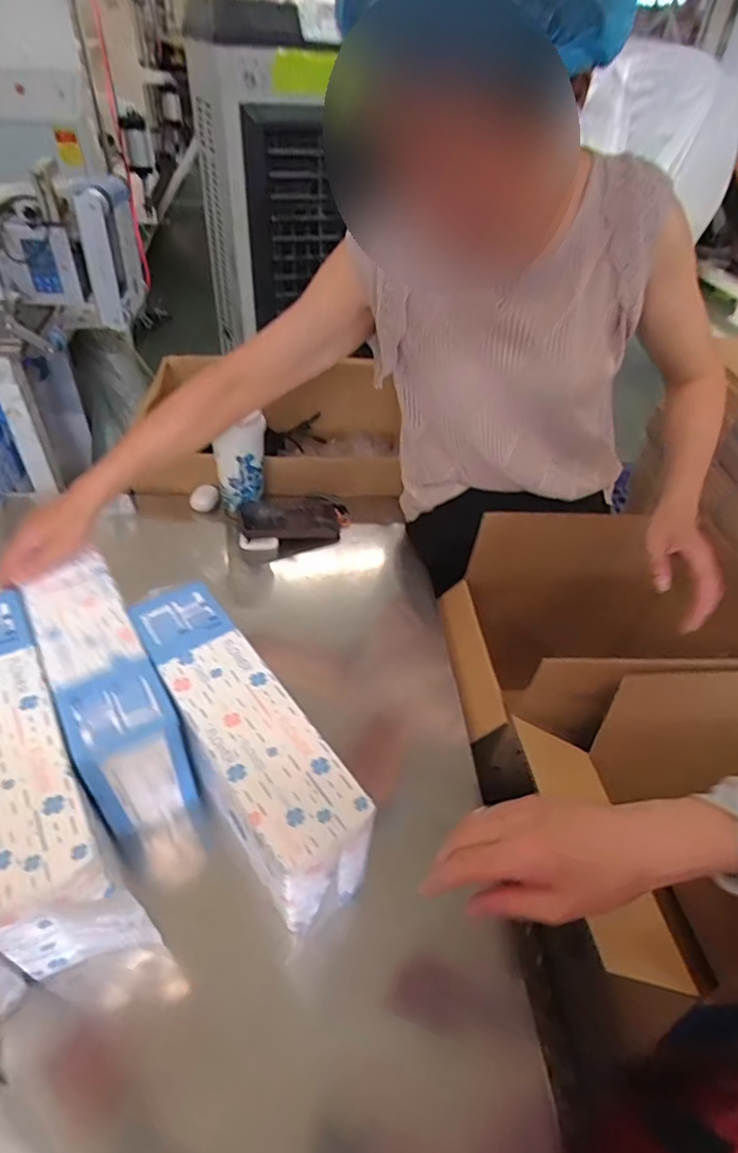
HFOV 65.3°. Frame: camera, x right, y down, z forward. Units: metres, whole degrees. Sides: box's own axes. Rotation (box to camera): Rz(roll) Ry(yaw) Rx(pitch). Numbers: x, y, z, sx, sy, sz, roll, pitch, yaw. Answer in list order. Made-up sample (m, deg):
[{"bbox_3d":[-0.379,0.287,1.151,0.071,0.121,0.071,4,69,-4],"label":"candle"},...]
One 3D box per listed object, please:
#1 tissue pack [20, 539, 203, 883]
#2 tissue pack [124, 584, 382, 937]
[{"bbox_3d":[-0.286,0.169,0.665,0.088,0.274,0.265,-22,49,-27],"label":"tissue pack"},{"bbox_3d":[-0.129,0.169,0.588,0.102,0.143,0.338,-23,50,-27],"label":"tissue pack"}]

